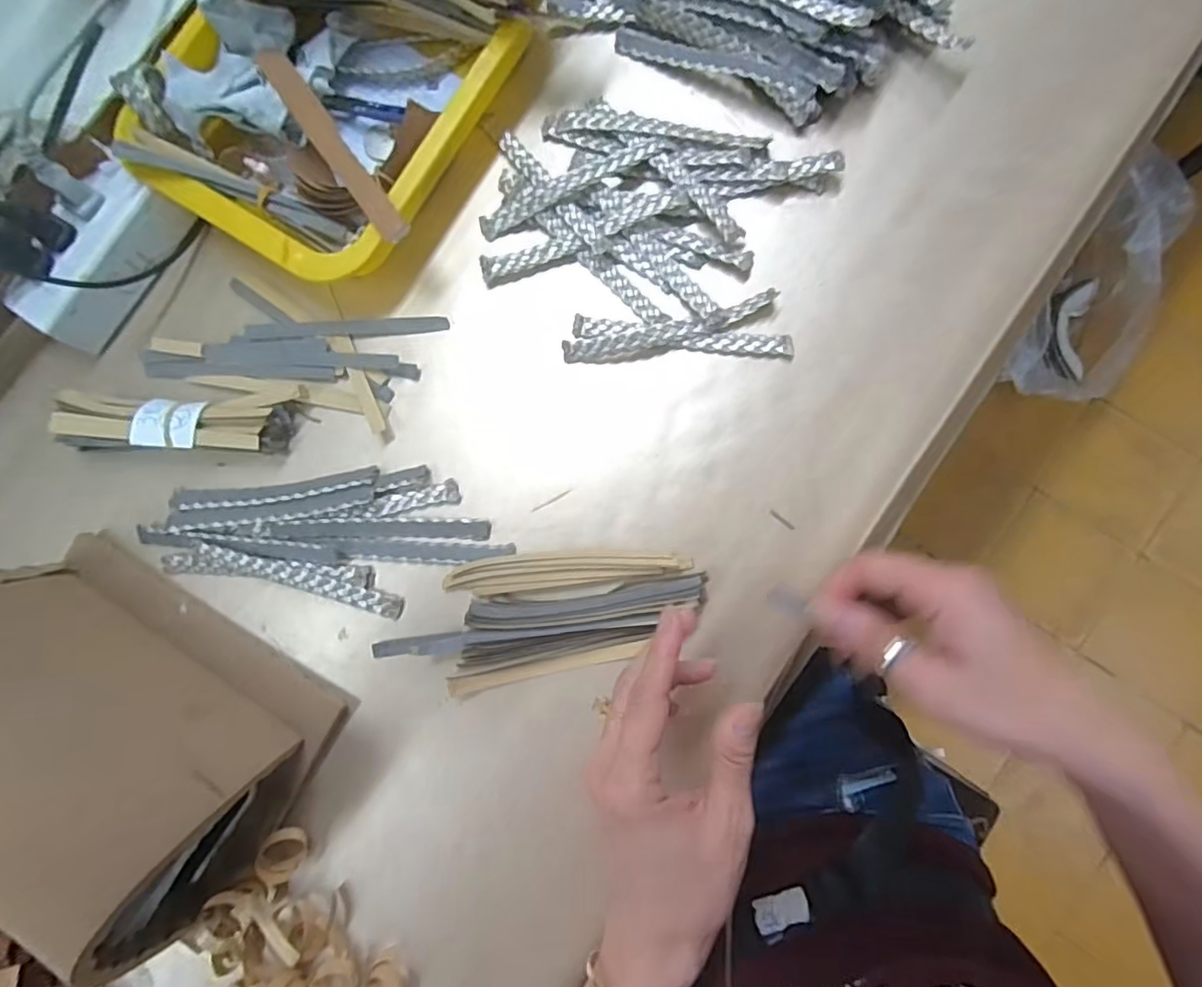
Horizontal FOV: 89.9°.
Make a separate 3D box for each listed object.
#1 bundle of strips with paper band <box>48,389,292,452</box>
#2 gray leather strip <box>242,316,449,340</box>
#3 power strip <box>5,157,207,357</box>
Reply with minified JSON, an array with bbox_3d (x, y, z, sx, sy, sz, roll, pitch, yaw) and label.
[{"bbox_3d":[-0.268,-0.044,0.380,0.138,0.027,0.033,2,83,5],"label":"bundle of strips with paper band"},{"bbox_3d":[-0.165,-0.108,0.394,0.132,0.007,0.012,-3,83,4],"label":"gray leather strip"},{"bbox_3d":[-0.322,-0.153,0.387,0.058,0.034,0.127,39,87,8],"label":"power strip"}]

